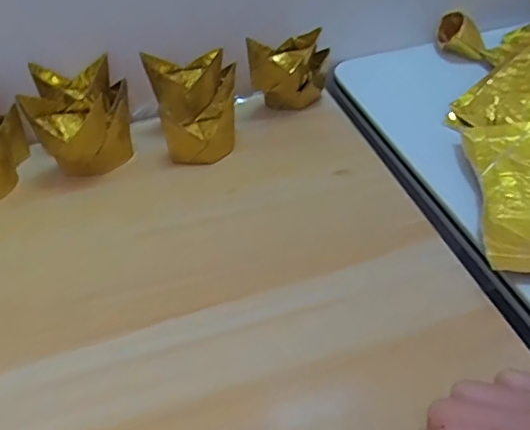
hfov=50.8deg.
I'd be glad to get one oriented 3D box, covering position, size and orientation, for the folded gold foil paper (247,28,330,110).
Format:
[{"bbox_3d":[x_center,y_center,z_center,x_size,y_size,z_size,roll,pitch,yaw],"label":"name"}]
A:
[{"bbox_3d":[0.019,-0.114,0.443,0.060,0.064,0.043,-1,44,2],"label":"folded gold foil paper"}]

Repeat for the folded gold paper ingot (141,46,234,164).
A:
[{"bbox_3d":[-0.051,-0.081,0.417,0.063,0.060,0.068,-8,45,-6],"label":"folded gold paper ingot"}]

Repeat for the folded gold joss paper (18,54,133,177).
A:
[{"bbox_3d":[-0.133,-0.070,0.409,0.066,0.069,0.071,-15,46,-13],"label":"folded gold joss paper"}]

